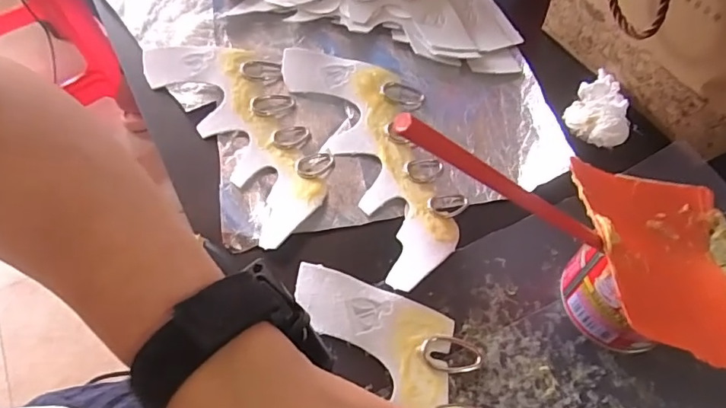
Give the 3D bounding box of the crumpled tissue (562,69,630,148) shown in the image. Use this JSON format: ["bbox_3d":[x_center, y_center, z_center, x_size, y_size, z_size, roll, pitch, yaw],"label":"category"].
[{"bbox_3d":[0.172,-0.068,0.372,0.043,0.019,0.061,28,62,17],"label":"crumpled tissue"}]

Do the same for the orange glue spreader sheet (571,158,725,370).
[{"bbox_3d":[0.136,0.022,0.232,0.075,0.015,0.099,16,45,-15],"label":"orange glue spreader sheet"}]

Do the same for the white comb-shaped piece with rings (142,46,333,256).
[{"bbox_3d":[-0.088,-0.061,0.381,0.084,0.010,0.205,-28,61,-16],"label":"white comb-shaped piece with rings"}]

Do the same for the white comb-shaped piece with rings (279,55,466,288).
[{"bbox_3d":[0.012,-0.042,0.365,0.080,0.011,0.212,-19,59,-11],"label":"white comb-shaped piece with rings"}]

